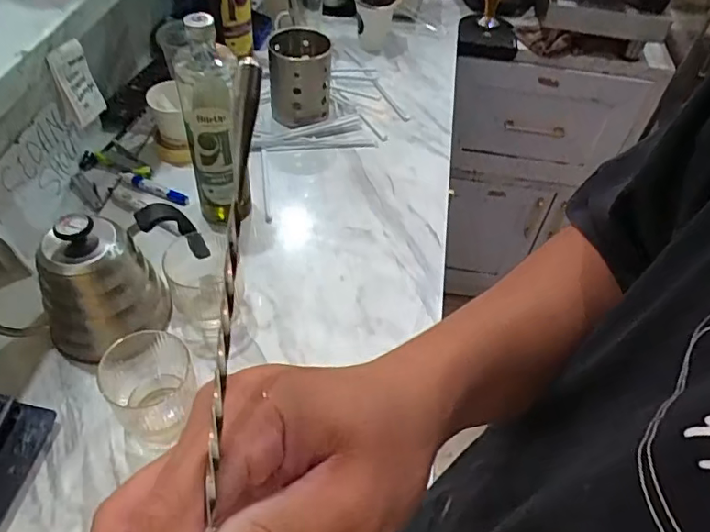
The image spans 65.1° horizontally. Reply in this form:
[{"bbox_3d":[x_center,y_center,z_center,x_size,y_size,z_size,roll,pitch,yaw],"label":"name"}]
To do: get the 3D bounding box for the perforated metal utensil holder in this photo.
[{"bbox_3d":[-0.088,-0.315,0.917,0.093,0.116,0.121,3,49,-2],"label":"perforated metal utensil holder"}]

